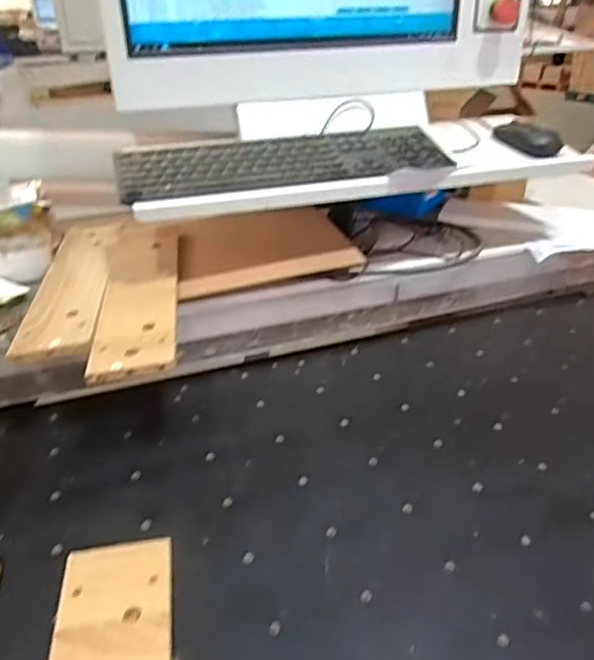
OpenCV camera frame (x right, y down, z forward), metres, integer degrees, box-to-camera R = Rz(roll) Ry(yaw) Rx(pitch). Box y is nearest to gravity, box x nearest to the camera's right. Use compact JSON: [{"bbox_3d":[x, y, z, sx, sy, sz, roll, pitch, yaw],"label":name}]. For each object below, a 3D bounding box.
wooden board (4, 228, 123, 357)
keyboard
[{"bbox_3d":[-0.296,-0.075,0.814,0.092,0.016,0.379,-5,28,-5],"label":"wooden board"},{"bbox_3d":[-0.011,-0.218,0.782,0.425,0.034,0.130,-12,30,-18],"label":"keyboard"}]

